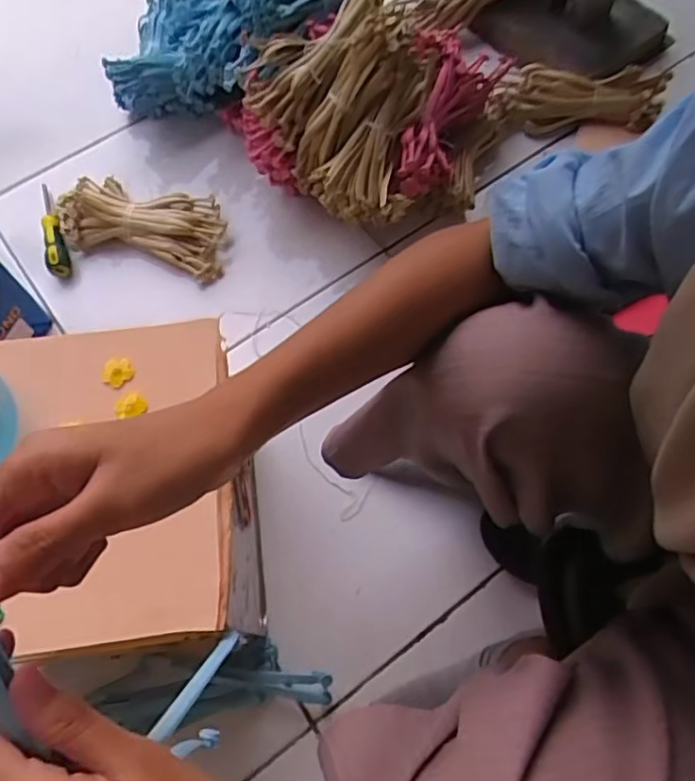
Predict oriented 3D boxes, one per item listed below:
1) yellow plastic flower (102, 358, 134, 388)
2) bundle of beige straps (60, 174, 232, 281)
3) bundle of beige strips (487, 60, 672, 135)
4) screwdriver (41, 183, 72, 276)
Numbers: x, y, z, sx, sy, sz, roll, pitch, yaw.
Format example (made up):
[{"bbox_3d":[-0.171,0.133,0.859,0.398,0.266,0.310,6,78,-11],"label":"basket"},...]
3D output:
[{"bbox_3d":[-0.183,-0.015,0.494,0.023,0.005,0.023,0,67,1],"label":"yellow plastic flower"},{"bbox_3d":[-0.268,-0.223,0.826,0.222,0.051,0.108,13,68,6],"label":"bundle of beige straps"},{"bbox_3d":[0.314,-0.401,0.866,0.243,0.046,0.085,4,67,3],"label":"bundle of beige strips"},{"bbox_3d":[-0.394,-0.220,0.830,0.028,0.029,0.153,-16,68,-6],"label":"screwdriver"}]

